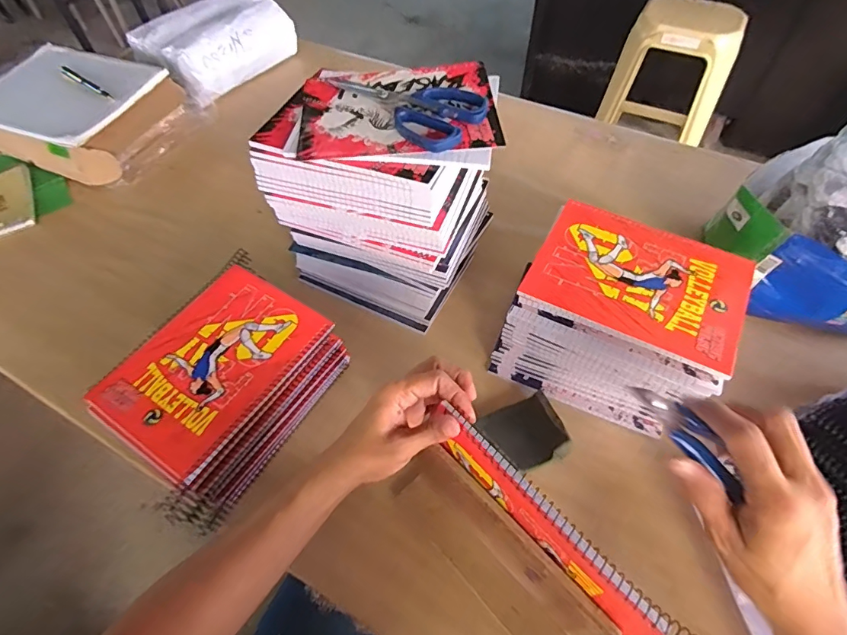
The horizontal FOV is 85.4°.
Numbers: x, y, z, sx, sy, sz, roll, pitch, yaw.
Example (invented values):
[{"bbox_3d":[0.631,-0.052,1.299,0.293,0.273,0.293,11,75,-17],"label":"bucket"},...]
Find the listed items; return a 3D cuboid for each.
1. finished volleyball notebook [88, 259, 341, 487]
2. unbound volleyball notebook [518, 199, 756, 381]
[{"bbox_3d":[-0.212,0.041,0.466,0.148,0.008,0.197,28,61,19],"label":"finished volleyball notebook"},{"bbox_3d":[0.214,-0.040,0.457,0.192,0.012,0.142,24,61,18],"label":"unbound volleyball notebook"}]

